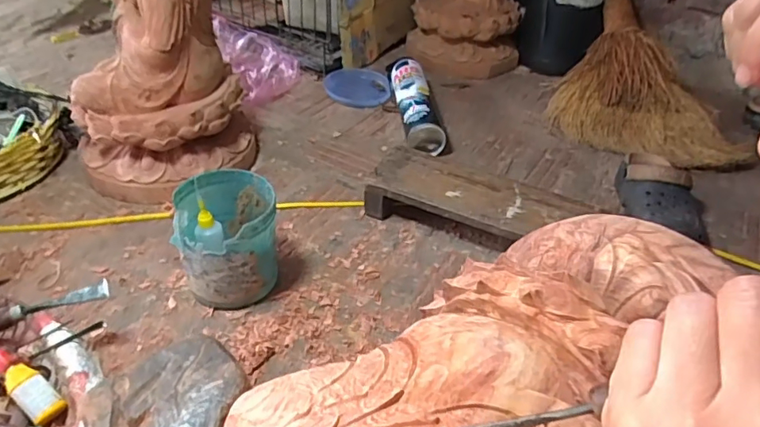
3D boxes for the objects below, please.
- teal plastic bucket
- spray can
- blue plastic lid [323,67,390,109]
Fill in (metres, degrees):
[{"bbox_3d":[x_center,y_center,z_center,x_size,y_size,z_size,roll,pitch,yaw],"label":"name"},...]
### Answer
[{"bbox_3d":[-0.175,0.033,0.603,0.107,0.121,0.109,-2,41,-11],"label":"teal plastic bucket"},{"bbox_3d":[0.066,-0.203,0.938,0.071,0.067,0.264,-2,39,-8],"label":"spray can"},{"bbox_3d":[-0.044,-0.249,1.025,0.127,0.027,0.133,4,42,-3],"label":"blue plastic lid"}]

